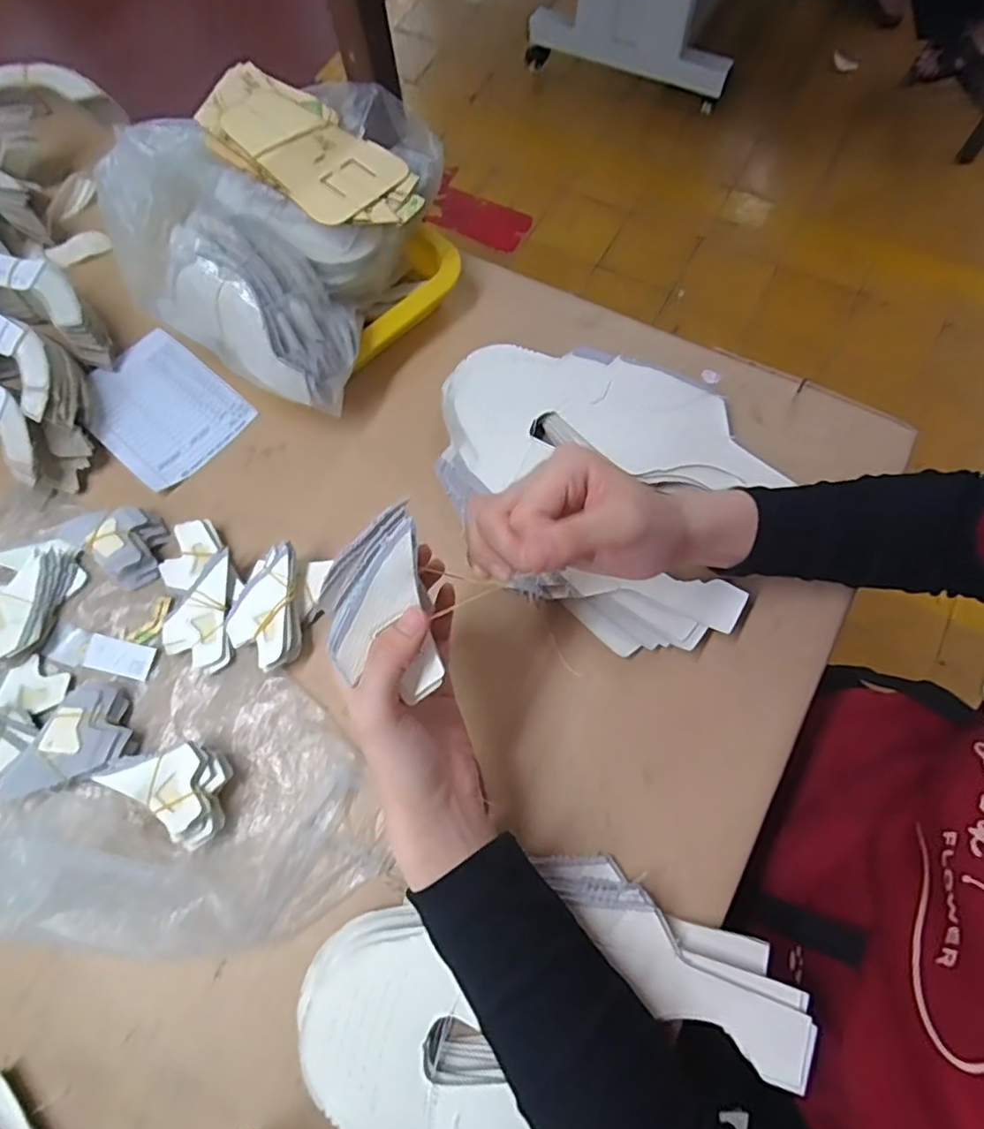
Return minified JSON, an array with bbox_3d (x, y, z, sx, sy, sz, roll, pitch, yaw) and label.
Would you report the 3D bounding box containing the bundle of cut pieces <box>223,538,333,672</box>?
[{"bbox_3d":[-0.155,0.028,0.426,0.055,0.038,0.080,16,72,9],"label":"bundle of cut pieces"}]

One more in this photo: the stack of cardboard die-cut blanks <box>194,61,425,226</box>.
[{"bbox_3d":[-0.138,-0.309,0.454,0.172,0.036,0.088,37,77,15],"label":"stack of cardboard die-cut blanks"}]

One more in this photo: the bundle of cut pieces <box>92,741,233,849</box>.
[{"bbox_3d":[-0.203,0.140,0.390,0.082,0.029,0.052,32,75,14],"label":"bundle of cut pieces"}]

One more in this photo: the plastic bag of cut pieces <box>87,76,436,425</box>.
[{"bbox_3d":[-0.171,-0.271,0.467,0.214,0.104,0.239,24,74,11],"label":"plastic bag of cut pieces"}]

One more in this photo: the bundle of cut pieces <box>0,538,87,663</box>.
[{"bbox_3d":[-0.370,0.020,0.444,0.108,0.027,0.094,13,72,8],"label":"bundle of cut pieces"}]

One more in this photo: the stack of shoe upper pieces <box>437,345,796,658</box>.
[{"bbox_3d":[0.073,-0.063,0.450,0.252,0.031,0.199,25,74,12],"label":"stack of shoe upper pieces"}]

